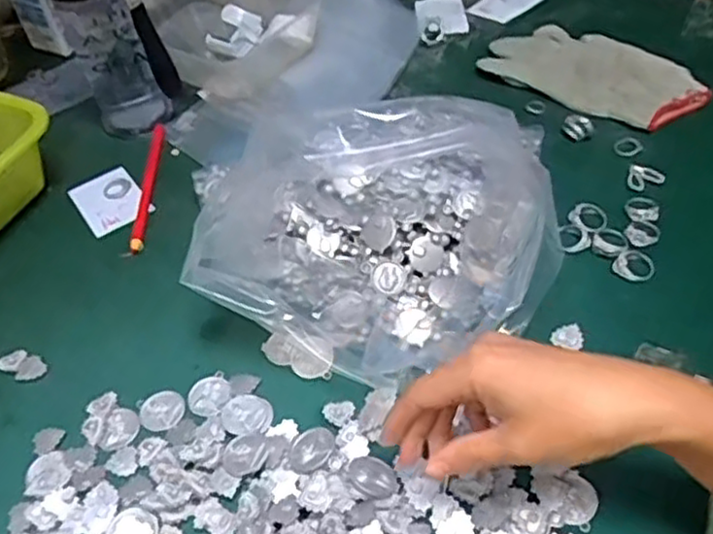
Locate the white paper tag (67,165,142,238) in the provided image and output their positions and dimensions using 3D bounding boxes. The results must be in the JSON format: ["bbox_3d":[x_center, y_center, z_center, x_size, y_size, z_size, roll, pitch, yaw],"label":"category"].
[{"bbox_3d":[-0.213,-0.058,0.620,0.052,0.004,0.079,-32,52,-15],"label":"white paper tag"}]

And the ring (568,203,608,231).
[{"bbox_3d":[0.175,-0.038,0.541,0.028,0.004,0.026,-3,48,4],"label":"ring"}]

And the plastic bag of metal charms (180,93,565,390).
[{"bbox_3d":[-0.008,-0.037,0.513,0.273,0.086,0.219,8,50,14],"label":"plastic bag of metal charms"}]

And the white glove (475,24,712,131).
[{"bbox_3d":[0.217,-0.182,0.659,0.196,0.022,0.100,31,58,30],"label":"white glove"}]

